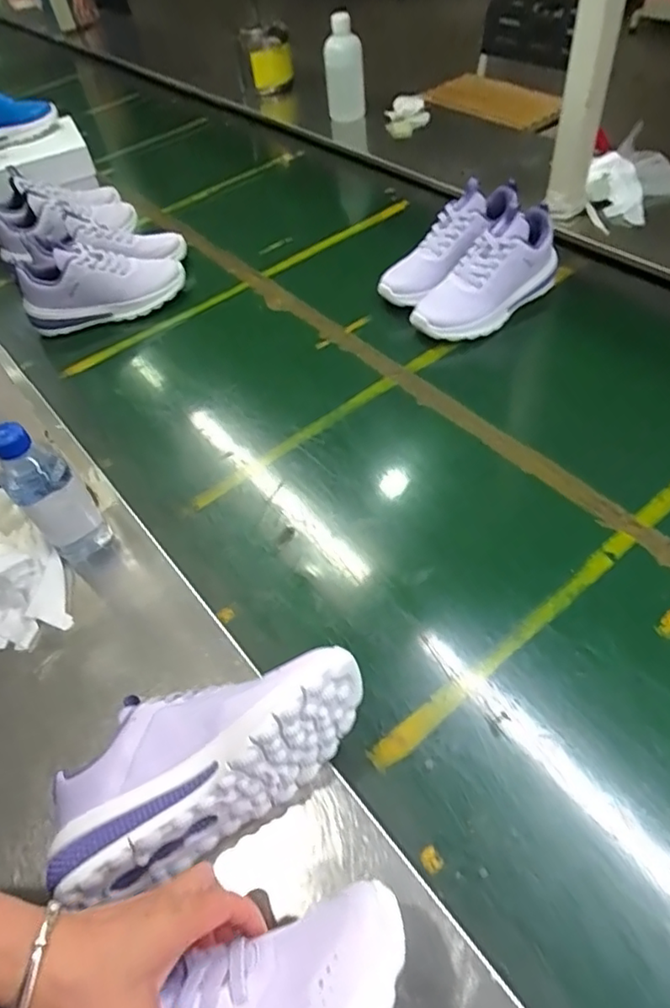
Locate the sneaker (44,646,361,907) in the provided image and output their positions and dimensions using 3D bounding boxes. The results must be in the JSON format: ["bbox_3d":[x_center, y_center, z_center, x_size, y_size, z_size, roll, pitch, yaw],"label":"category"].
[{"bbox_3d":[-0.094,0.181,0.440,0.235,0.098,0.108,-34,56,-16],"label":"sneaker"}]

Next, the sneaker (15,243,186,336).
[{"bbox_3d":[-0.347,-0.339,0.884,0.227,0.097,0.098,-20,53,-8],"label":"sneaker"}]

